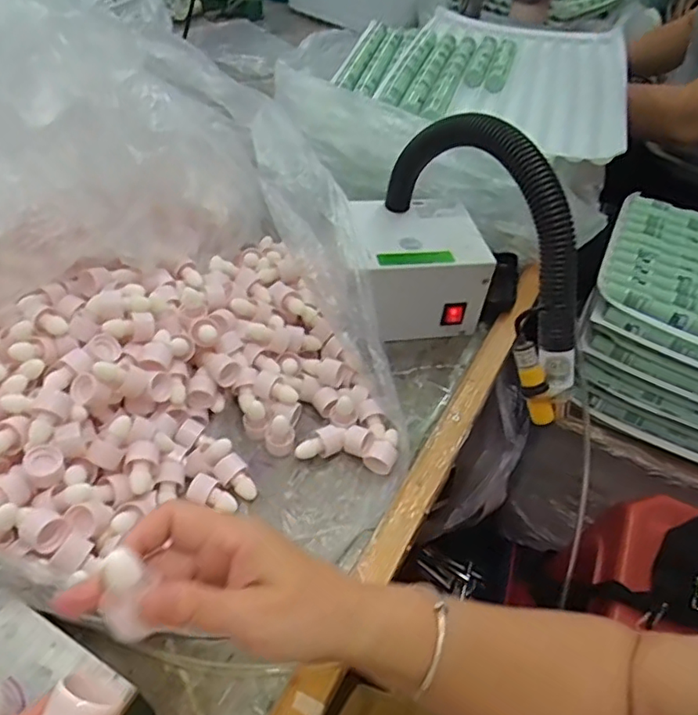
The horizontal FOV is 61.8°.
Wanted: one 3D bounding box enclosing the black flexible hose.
[{"bbox_3d":[0.119,-0.094,0.515,0.056,0.187,0.308,-15,65,-19],"label":"black flexible hose"}]

